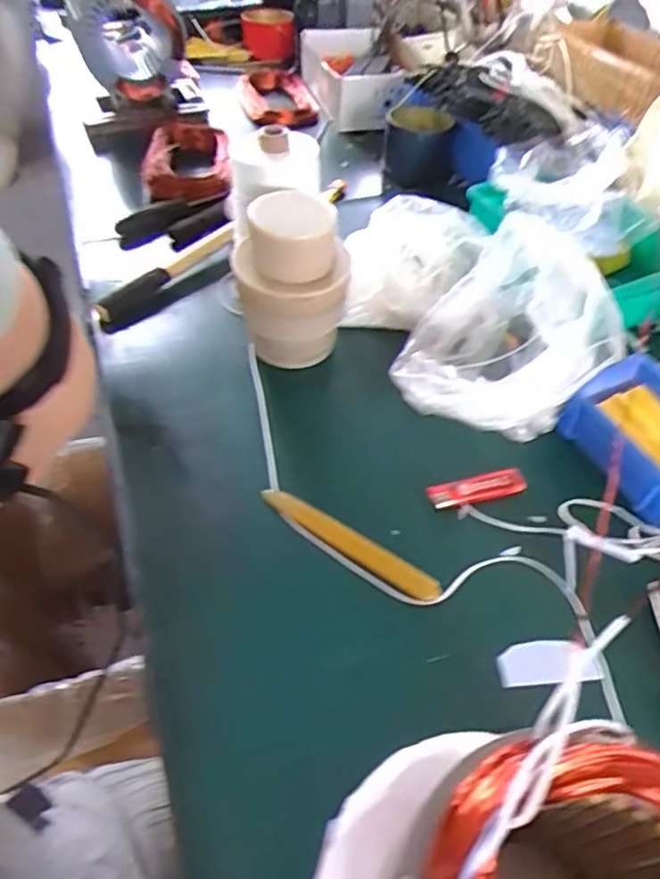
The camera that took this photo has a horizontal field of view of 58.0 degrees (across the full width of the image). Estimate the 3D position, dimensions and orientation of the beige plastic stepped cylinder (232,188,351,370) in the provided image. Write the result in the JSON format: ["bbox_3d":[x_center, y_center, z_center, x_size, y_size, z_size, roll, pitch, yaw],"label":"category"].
[{"bbox_3d":[-0.037,-0.148,0.593,0.106,0.156,0.090,-1,51,-4],"label":"beige plastic stepped cylinder"}]

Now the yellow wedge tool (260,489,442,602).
[{"bbox_3d":[0.013,0.083,0.488,0.164,0.016,0.019,28,55,19],"label":"yellow wedge tool"}]

